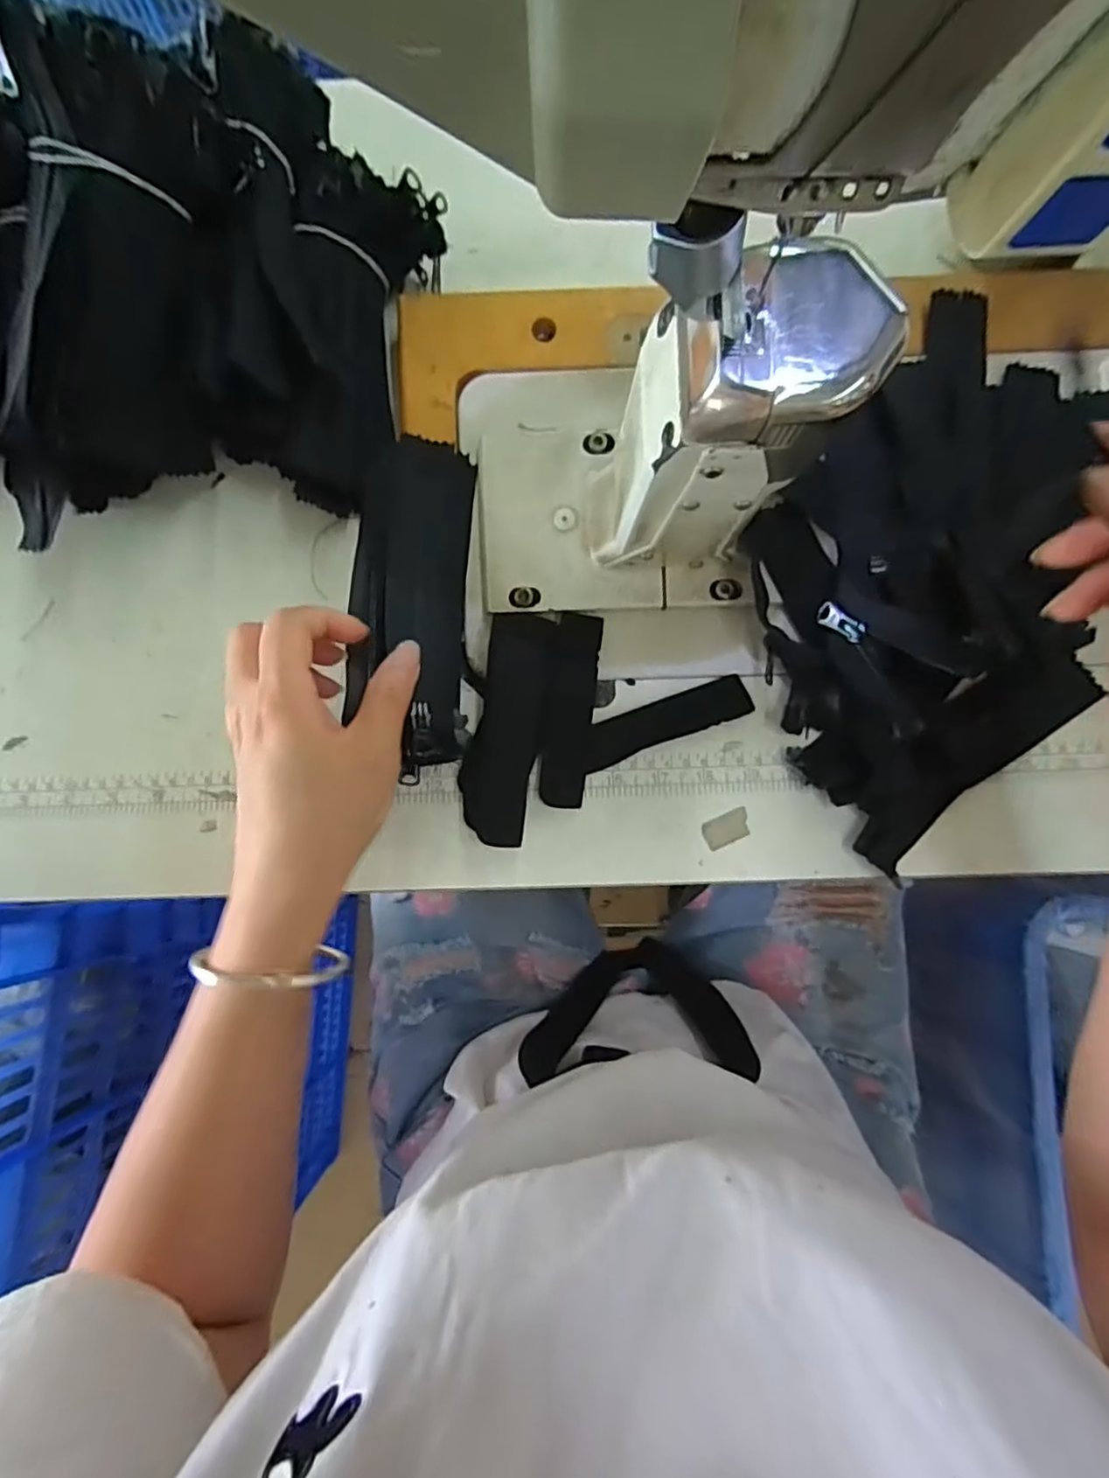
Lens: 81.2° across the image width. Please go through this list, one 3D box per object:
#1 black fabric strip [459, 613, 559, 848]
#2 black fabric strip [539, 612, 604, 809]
[{"bbox_3d":[-0.026,-0.006,0.359,0.038,0.013,0.124,12,83,-8],"label":"black fabric strip"},{"bbox_3d":[0.009,-0.017,0.365,0.026,0.004,0.107,8,87,-6],"label":"black fabric strip"}]

